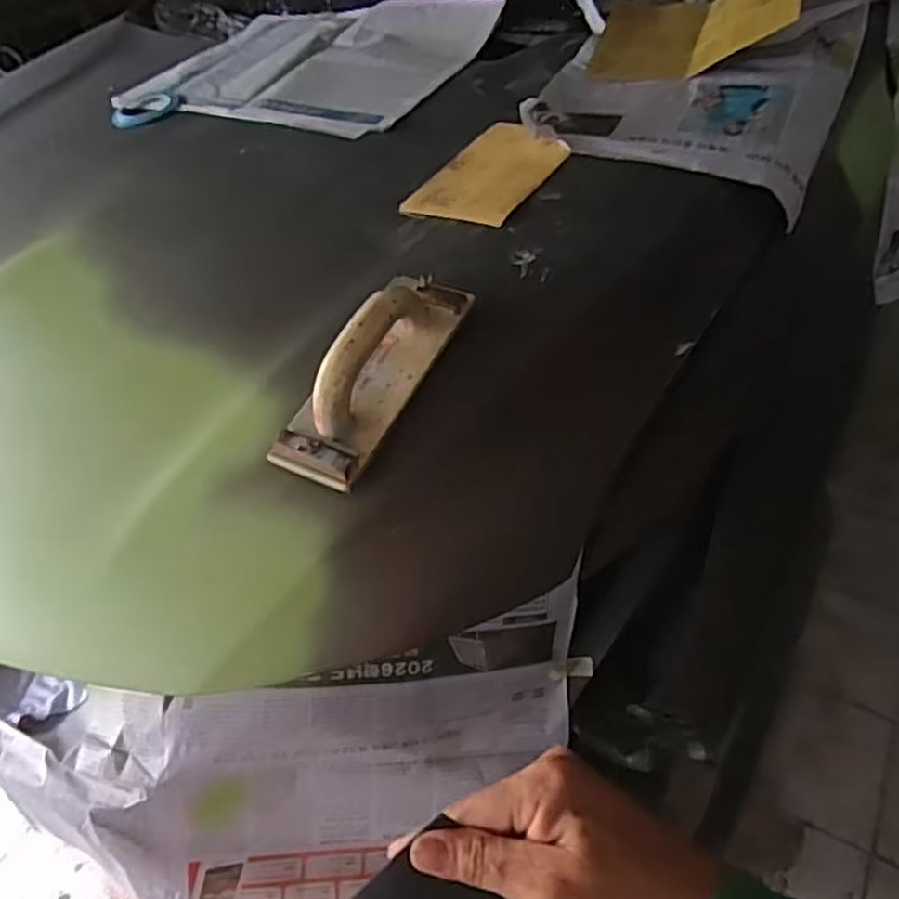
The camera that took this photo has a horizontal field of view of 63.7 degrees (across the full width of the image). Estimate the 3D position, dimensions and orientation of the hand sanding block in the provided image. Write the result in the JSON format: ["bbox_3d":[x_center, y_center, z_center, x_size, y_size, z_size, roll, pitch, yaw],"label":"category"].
[{"bbox_3d":[-0.065,-0.079,0.609,0.079,0.075,0.226,20,61,27],"label":"hand sanding block"}]

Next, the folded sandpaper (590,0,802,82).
[{"bbox_3d":[0.355,-0.611,1.031,0.272,0.045,0.246,-8,48,31],"label":"folded sandpaper"}]

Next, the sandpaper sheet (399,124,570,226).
[{"bbox_3d":[0.051,-0.325,0.845,0.132,0.006,0.211,19,54,27],"label":"sandpaper sheet"}]

